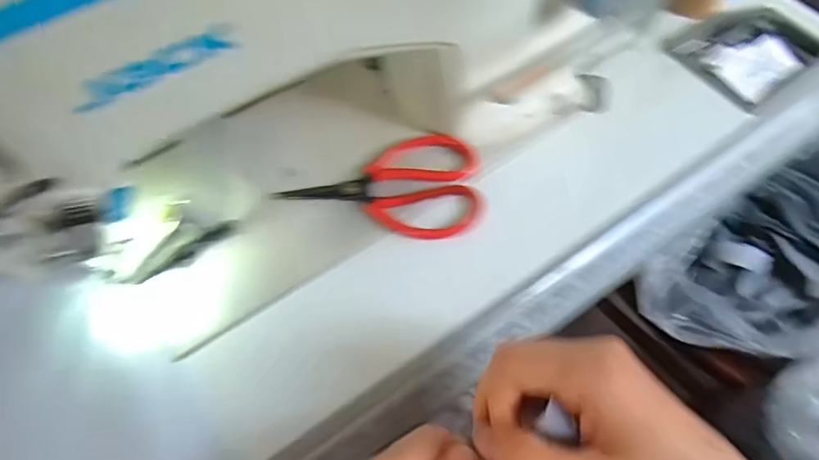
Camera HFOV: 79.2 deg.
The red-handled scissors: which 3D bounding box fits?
[{"bbox_3d":[-0.022,-0.032,0.391,0.157,0.010,0.084,-6,63,1],"label":"red-handled scissors"}]

